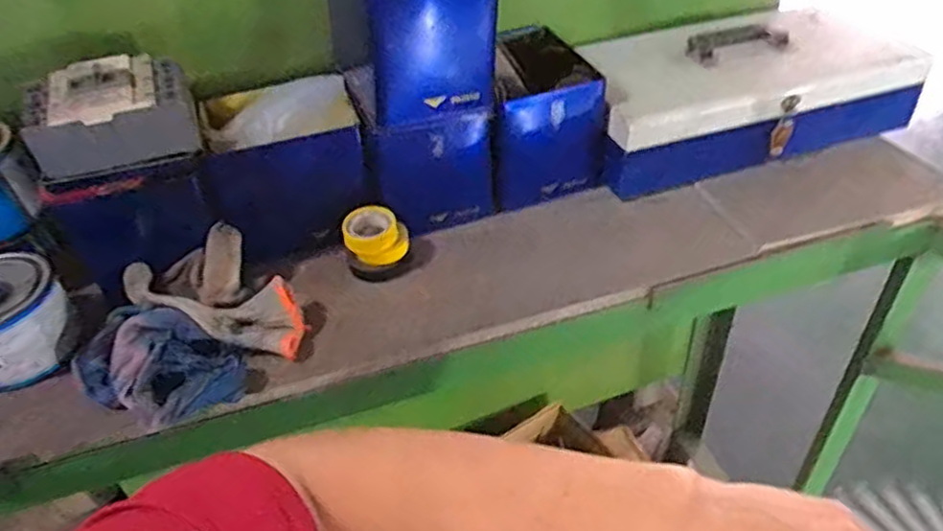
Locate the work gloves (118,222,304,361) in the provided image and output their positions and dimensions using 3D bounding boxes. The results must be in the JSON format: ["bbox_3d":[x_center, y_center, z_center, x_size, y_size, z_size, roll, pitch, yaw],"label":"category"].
[{"bbox_3d":[-0.237,0.029,0.648,0.149,0.076,0.105,29,51,34],"label":"work gloves"}]

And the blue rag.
[{"bbox_3d":[-0.279,0.076,0.611,0.112,0.066,0.122,-32,47,-28],"label":"blue rag"}]

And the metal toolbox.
[{"bbox_3d":[0.322,-0.215,0.864,0.385,0.107,0.181,-15,41,-11],"label":"metal toolbox"}]

